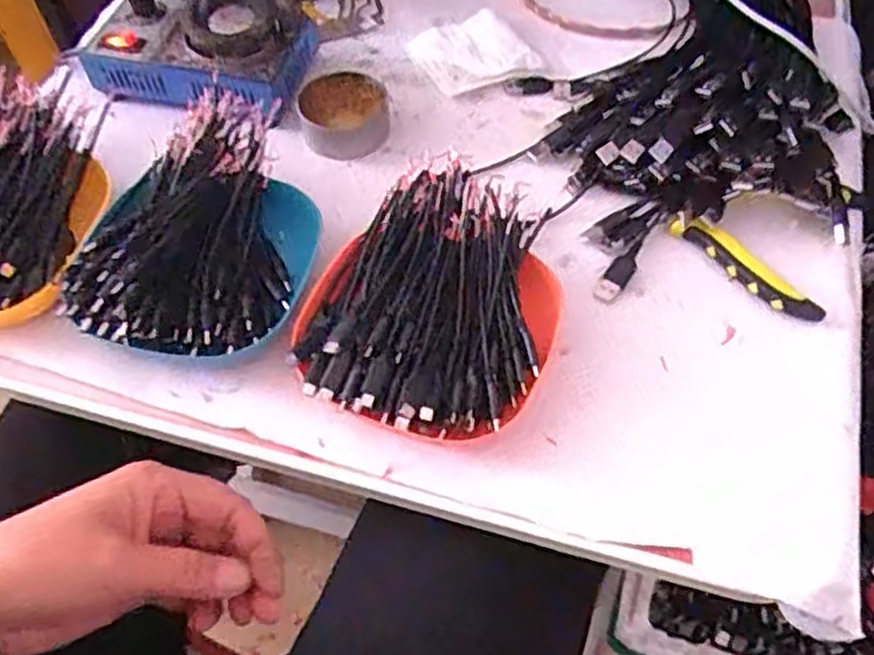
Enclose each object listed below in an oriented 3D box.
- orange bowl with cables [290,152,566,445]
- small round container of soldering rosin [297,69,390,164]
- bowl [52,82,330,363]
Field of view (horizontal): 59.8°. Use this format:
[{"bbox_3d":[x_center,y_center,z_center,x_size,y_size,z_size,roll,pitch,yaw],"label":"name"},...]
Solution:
[{"bbox_3d":[0.003,-0.014,0.443,0.134,0.048,0.170,18,59,15],"label":"orange bowl with cables"},{"bbox_3d":[-0.067,-0.159,0.559,0.064,0.034,0.061,-1,57,1],"label":"small round container of soldering rosin"},{"bbox_3d":[-0.138,-0.064,0.470,0.131,0.039,0.183,10,58,8],"label":"bowl"}]

